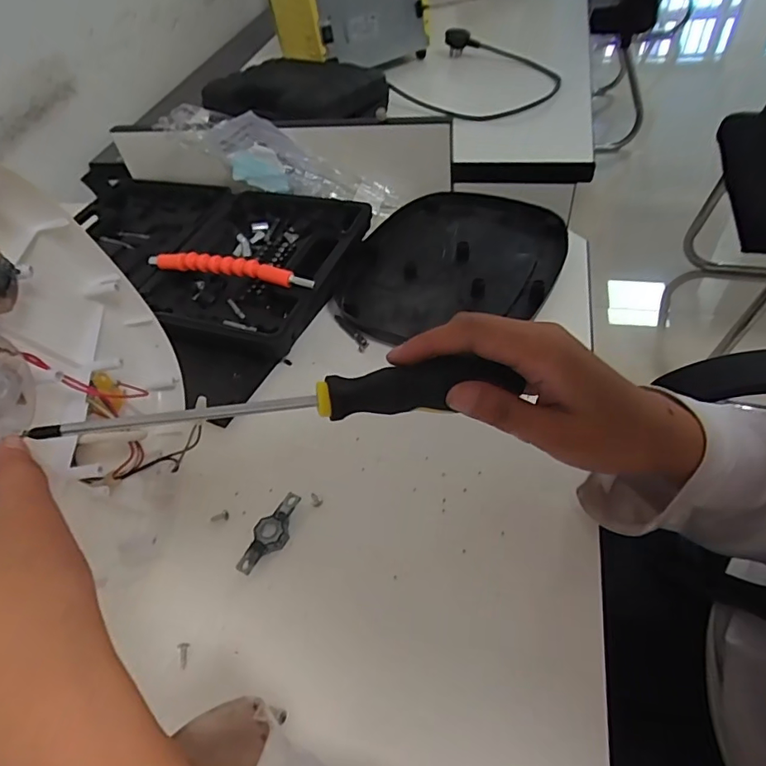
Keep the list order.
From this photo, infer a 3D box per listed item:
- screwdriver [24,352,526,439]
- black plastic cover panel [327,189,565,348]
[{"bbox_3d":[-0.048,0.009,0.240,0.222,0.020,0.021,-7,51,-3],"label":"screwdriver"},{"bbox_3d":[0.067,-0.115,0.484,0.182,0.020,0.221,22,56,20],"label":"black plastic cover panel"}]

